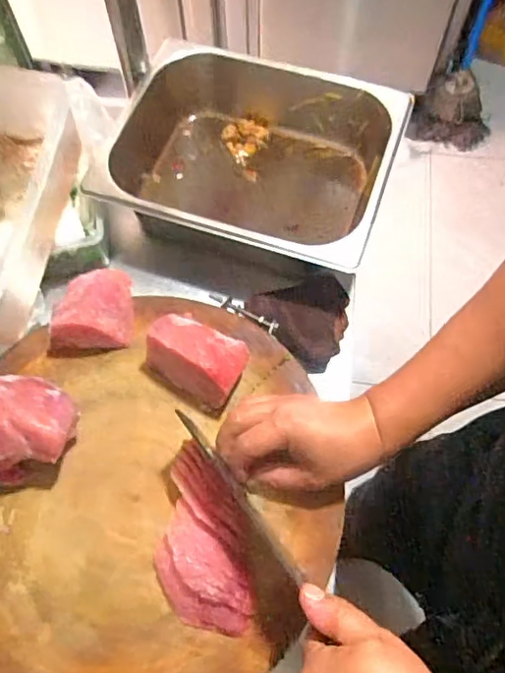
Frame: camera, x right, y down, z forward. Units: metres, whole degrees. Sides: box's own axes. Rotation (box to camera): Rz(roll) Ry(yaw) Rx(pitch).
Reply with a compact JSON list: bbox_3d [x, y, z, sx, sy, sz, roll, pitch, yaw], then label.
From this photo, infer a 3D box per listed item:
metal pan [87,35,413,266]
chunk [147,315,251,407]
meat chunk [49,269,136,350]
[{"bbox_3d":[-0.006,-0.215,0.697,0.337,0.110,0.272,17,68,8],"label":"metal pan"},{"bbox_3d":[-0.052,0.015,0.525,0.094,0.059,0.065,32,70,14],"label":"chunk"},{"bbox_3d":[-0.161,-0.034,0.553,0.081,0.048,0.089,-2,66,0],"label":"meat chunk"}]

